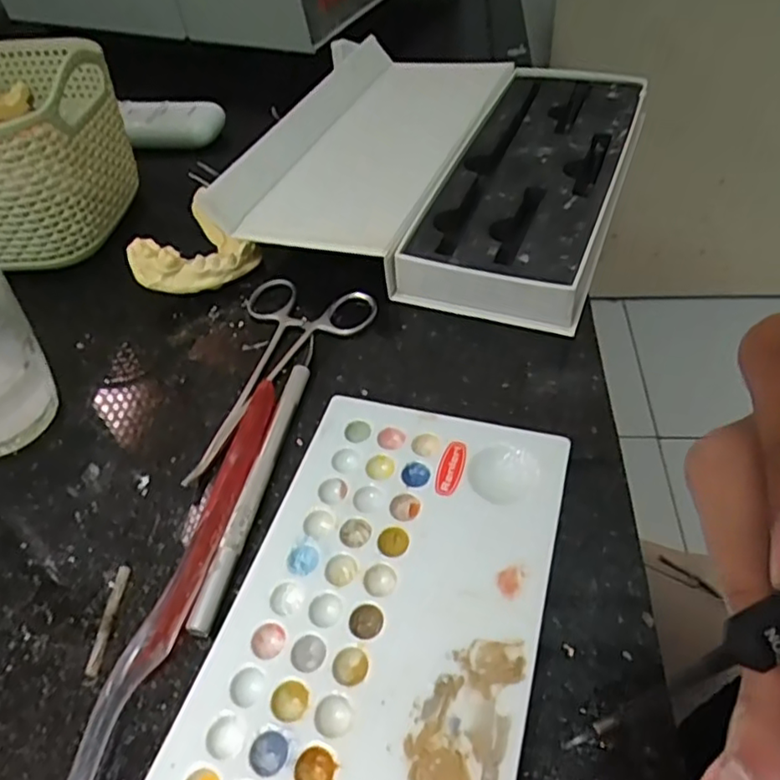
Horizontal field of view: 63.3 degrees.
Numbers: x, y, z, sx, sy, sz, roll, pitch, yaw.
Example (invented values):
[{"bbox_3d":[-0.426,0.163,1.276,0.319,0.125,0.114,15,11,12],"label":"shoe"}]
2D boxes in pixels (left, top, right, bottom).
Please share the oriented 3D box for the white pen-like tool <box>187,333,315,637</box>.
[{"bbox_3d":[-0.048,0.027,0.244,0.008,0.005,0.134,6,48,11],"label":"white pen-like tool"}]

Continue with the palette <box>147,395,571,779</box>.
[{"bbox_3d":[-0.001,0.069,0.198,0.093,0.011,0.151,11,49,15],"label":"palette"}]

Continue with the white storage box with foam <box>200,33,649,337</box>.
[{"bbox_3d":[0.027,-0.134,0.365,0.210,0.036,0.218,15,51,19],"label":"white storage box with foam"}]

